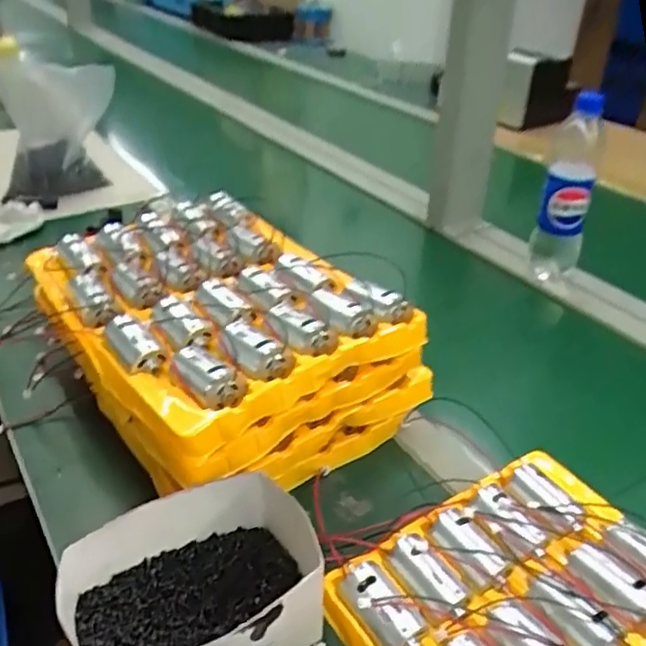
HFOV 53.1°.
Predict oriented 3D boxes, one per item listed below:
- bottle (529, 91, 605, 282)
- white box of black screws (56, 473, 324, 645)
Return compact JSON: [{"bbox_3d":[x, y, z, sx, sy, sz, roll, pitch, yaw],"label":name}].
[{"bbox_3d":[0.310,-0.161,0.818,0.060,0.240,0.058,11,35,14],"label":"bottle"},{"bbox_3d":[-0.074,0.173,0.418,0.163,0.069,0.111,-15,37,-24],"label":"white box of black screws"}]

